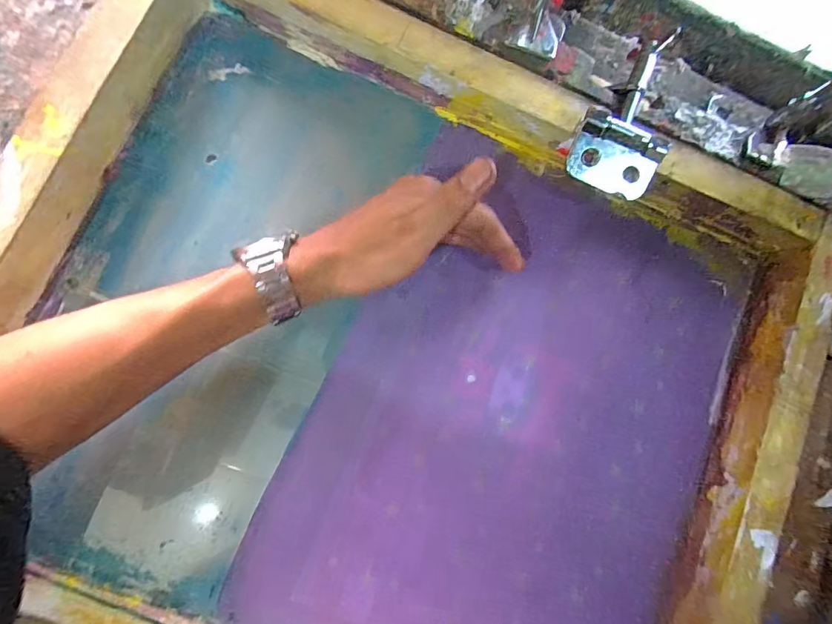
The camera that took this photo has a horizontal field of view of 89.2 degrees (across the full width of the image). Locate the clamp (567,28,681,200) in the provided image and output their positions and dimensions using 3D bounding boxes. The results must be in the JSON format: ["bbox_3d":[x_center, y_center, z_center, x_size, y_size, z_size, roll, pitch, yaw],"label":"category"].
[{"bbox_3d":[0.146,-0.141,0.295,0.057,0.023,0.111,15,82,-6],"label":"clamp"}]

